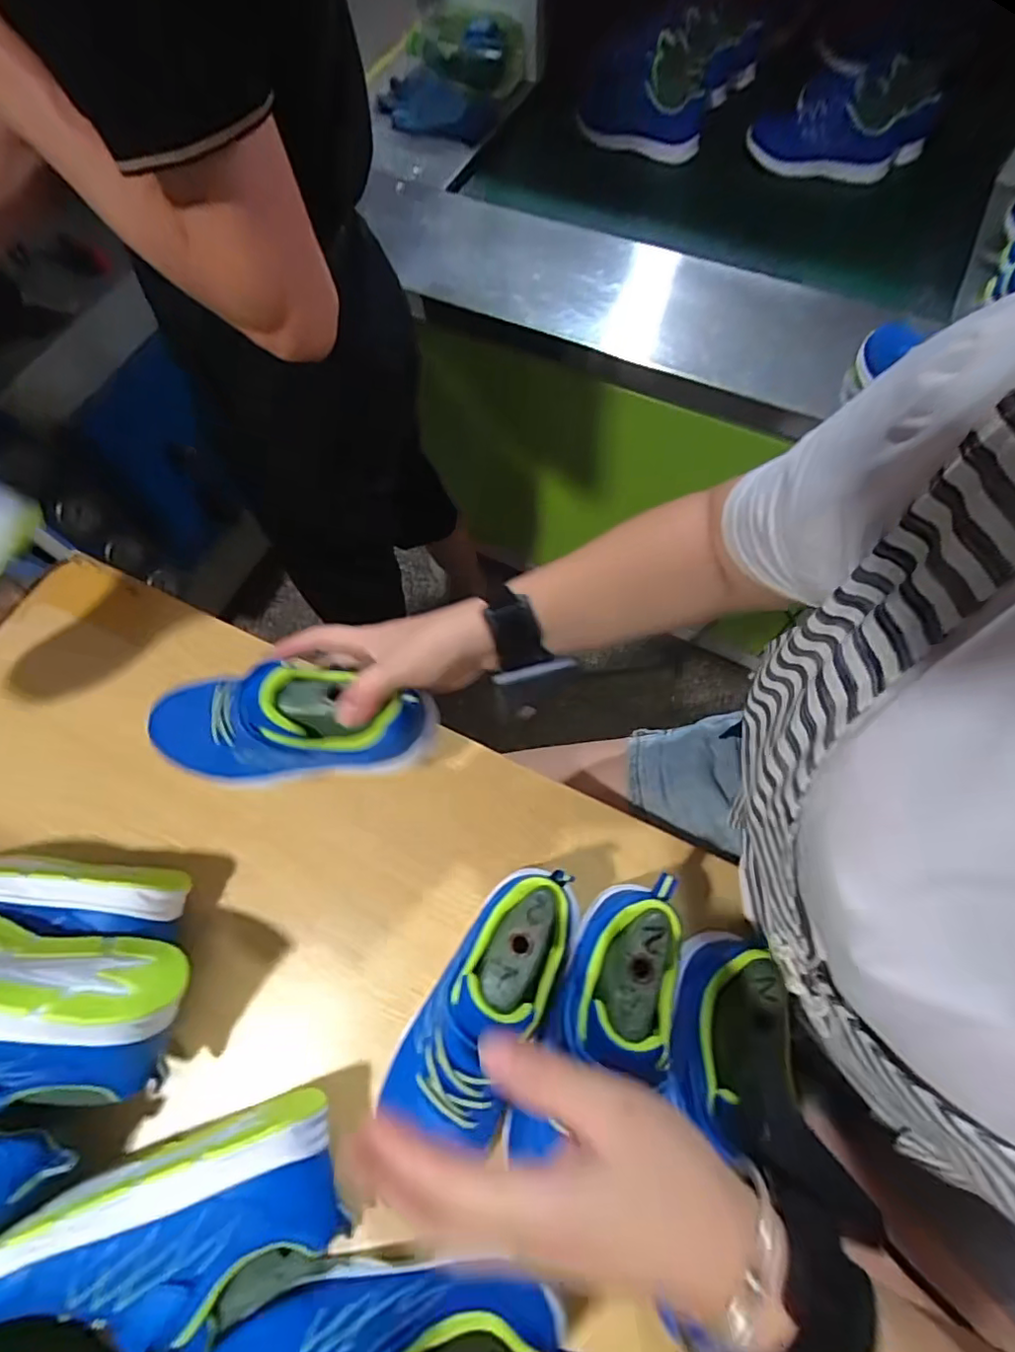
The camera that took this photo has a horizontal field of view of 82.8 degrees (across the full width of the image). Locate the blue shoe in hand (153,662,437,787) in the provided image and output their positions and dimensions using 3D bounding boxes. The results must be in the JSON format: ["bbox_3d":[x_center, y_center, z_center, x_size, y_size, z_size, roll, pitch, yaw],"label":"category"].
[{"bbox_3d":[-0.164,0.037,0.443,0.232,0.101,0.073,-4,66,15],"label":"blue shoe in hand"}]

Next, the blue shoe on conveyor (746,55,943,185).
[{"bbox_3d":[0.552,-0.894,0.931,0.295,0.108,0.129,-4,67,1],"label":"blue shoe on conveyor"}]

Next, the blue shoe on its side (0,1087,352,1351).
[{"bbox_3d":[-0.214,0.362,0.362,0.213,0.084,0.105,-18,67,-6],"label":"blue shoe on its side"}]

